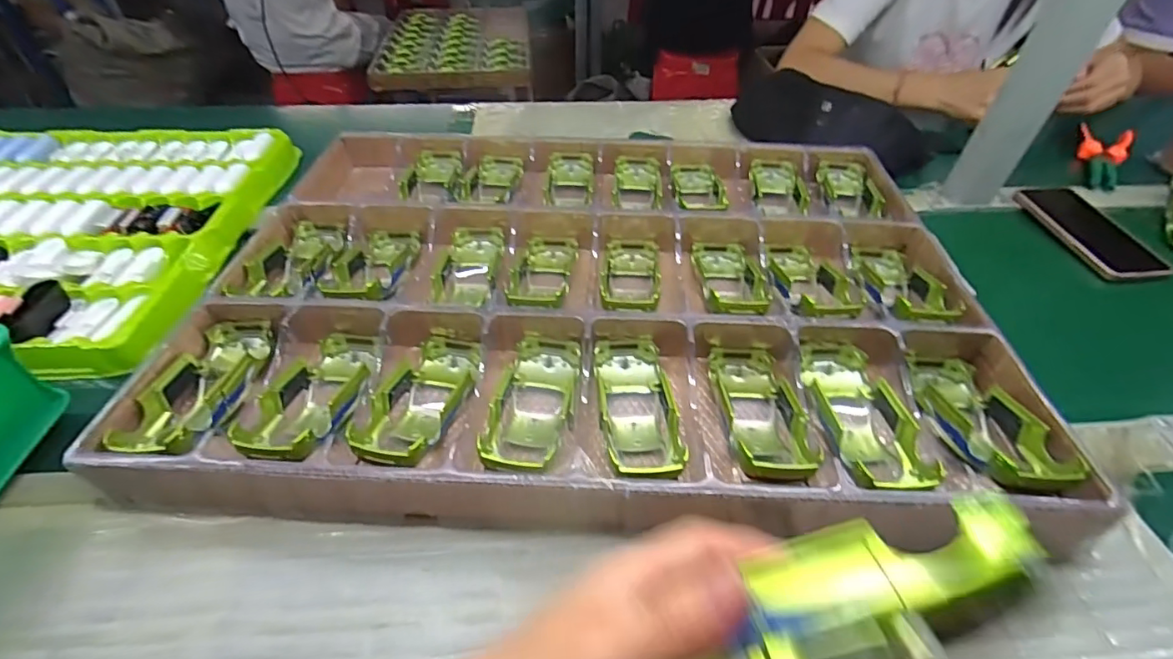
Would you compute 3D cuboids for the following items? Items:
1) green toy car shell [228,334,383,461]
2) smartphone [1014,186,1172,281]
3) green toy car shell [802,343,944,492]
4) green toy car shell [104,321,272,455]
[{"bbox_3d":[-0.197,0.048,0.384,0.074,0.028,0.137,1,30,1],"label":"green toy car shell"},{"bbox_3d":[0.562,-0.111,0.580,0.072,0.015,0.157,-6,46,-7],"label":"smartphone"},{"bbox_3d":[0.198,0.057,0.374,0.057,0.038,0.135,-1,48,-1],"label":"green toy car shell"},{"bbox_3d":[-0.287,0.040,0.388,0.056,0.034,0.131,0,48,0],"label":"green toy car shell"}]

